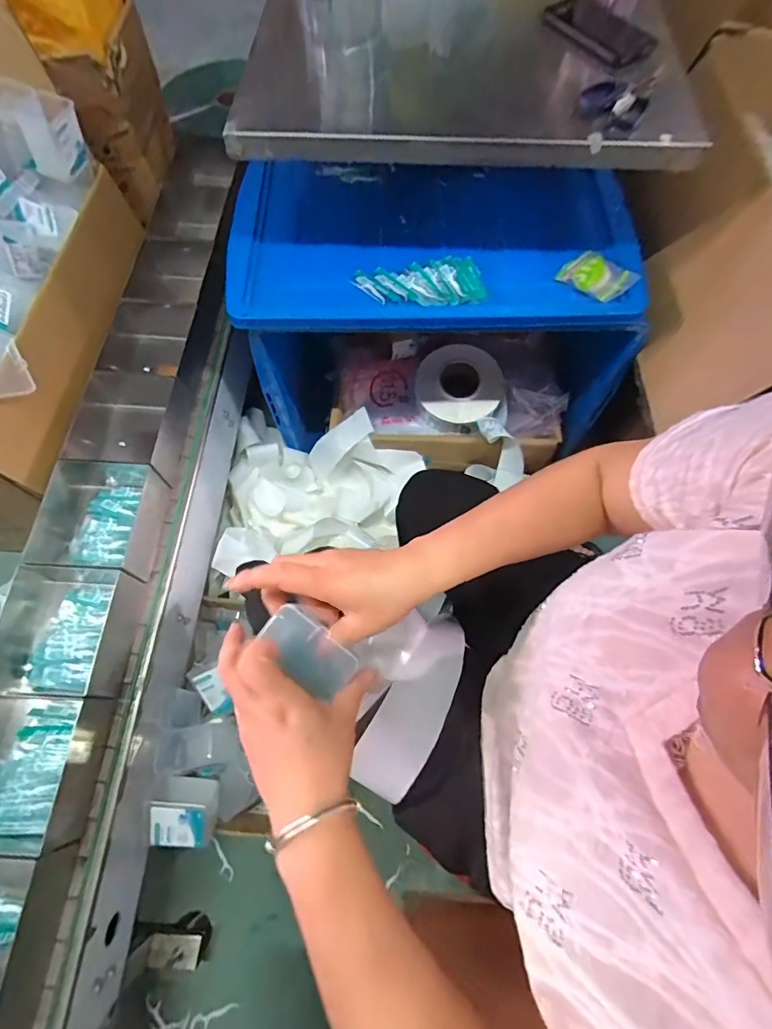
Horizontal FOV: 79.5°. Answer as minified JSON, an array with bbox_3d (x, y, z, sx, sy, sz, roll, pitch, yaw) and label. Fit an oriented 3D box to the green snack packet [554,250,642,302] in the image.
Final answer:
[{"bbox_3d":[0.316,-0.357,0.694,0.098,0.030,0.053,39,73,16],"label":"green snack packet"}]

